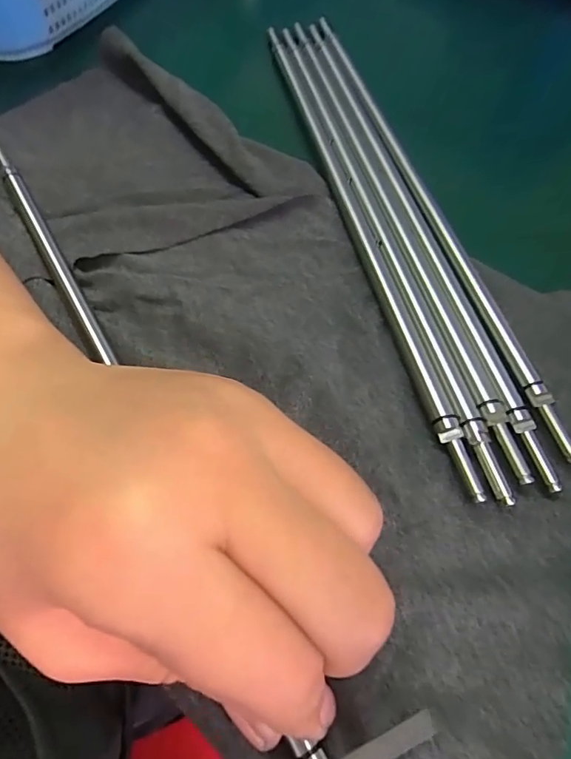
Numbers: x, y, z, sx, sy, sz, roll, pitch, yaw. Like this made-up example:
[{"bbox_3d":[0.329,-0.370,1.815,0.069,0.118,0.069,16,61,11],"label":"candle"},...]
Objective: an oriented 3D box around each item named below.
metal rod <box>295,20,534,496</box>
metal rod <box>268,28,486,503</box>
[{"bbox_3d":[0.039,-0.076,0.204,0.007,0.007,0.250,-13,62,-8],"label":"metal rod"},{"bbox_3d":[0.025,-0.076,0.206,0.007,0.007,0.263,-12,61,-7],"label":"metal rod"}]

